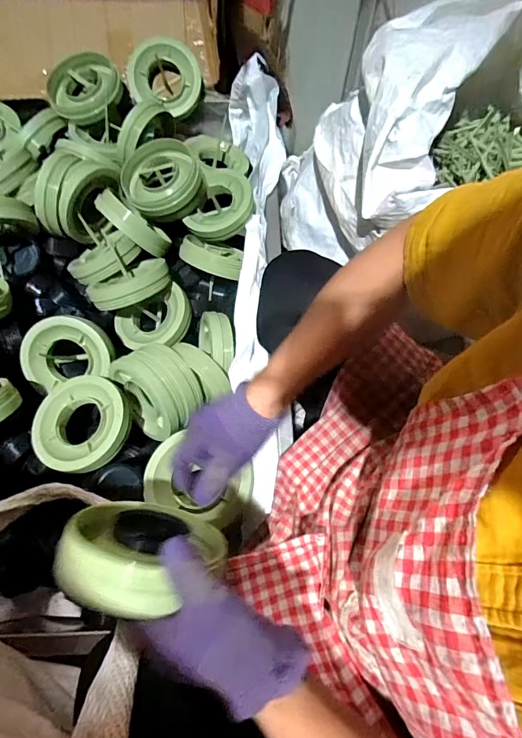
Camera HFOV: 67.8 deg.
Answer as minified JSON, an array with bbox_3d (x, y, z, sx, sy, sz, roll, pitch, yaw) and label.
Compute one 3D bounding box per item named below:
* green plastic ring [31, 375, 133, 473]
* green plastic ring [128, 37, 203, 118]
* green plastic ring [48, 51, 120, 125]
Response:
[{"bbox_3d":[-0.255,0.076,0.548,0.130,0.032,0.135,1,68,-1],"label":"green plastic ring"},{"bbox_3d":[-0.182,-0.560,0.744,0.135,0.115,0.041,9,33,-20],"label":"green plastic ring"},{"bbox_3d":[-0.322,-0.514,0.710,0.121,0.036,0.115,-5,90,1],"label":"green plastic ring"}]

